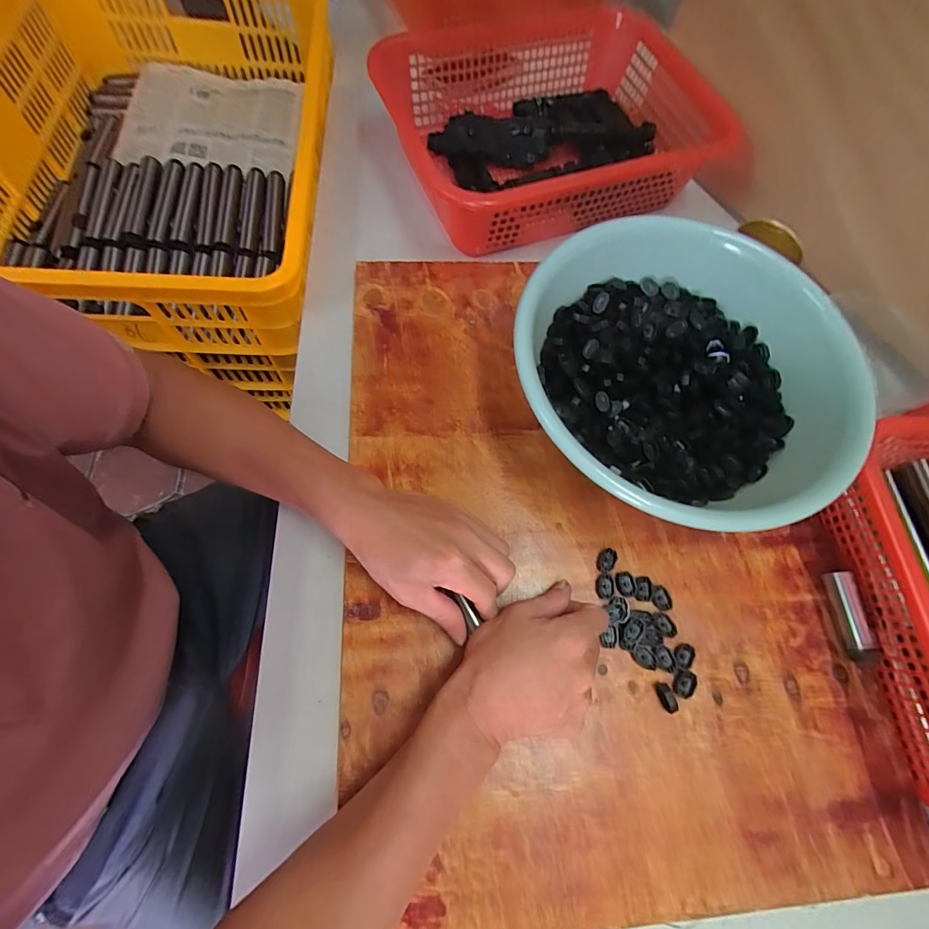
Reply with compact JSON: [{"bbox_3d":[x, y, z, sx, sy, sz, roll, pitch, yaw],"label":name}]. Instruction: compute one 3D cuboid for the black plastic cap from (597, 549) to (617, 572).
[{"bbox_3d":[0.130,0.087,0.389,0.015,0.005,0.022,26,70,7],"label":"black plastic cap"}]

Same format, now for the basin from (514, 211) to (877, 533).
[{"bbox_3d":[0.184,-0.080,0.394,0.268,0.105,0.284,1,69,-2],"label":"basin"}]

